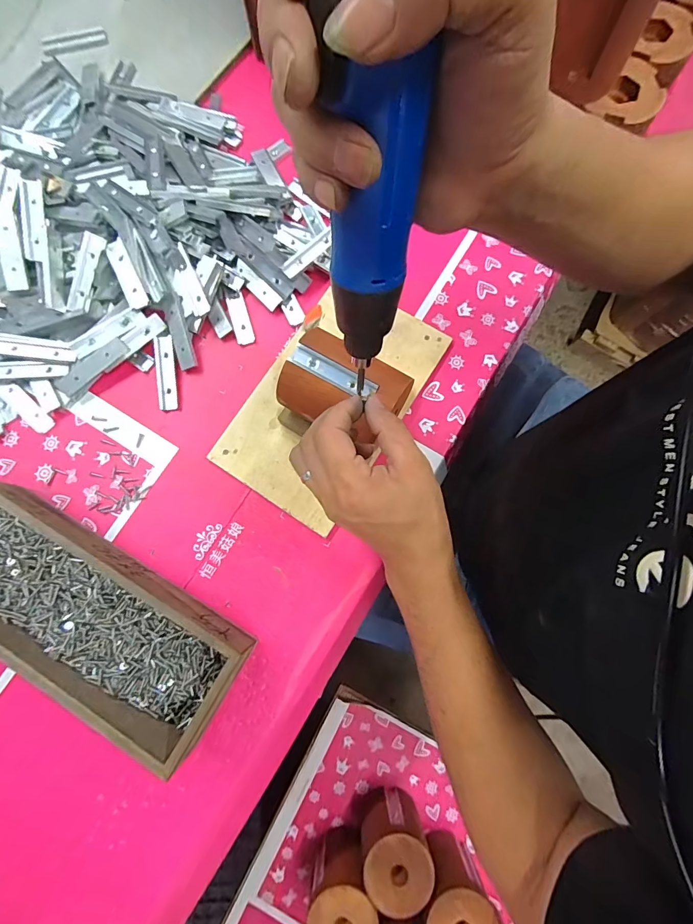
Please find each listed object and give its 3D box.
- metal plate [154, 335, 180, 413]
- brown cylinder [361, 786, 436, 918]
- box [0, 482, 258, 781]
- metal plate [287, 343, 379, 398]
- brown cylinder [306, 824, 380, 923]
[{"bbox_3d":[-0.191,-0.095,0.429,0.020,0.004,0.080,-6,86,-1],"label":"metal plate"},{"bbox_3d":[0.060,0.478,0.509,0.079,0.104,0.075,0,78,0],"label":"brown cylinder"},{"bbox_3d":[-0.223,0.131,0.350,0.275,0.066,0.104,31,80,7],"label":"box"},{"bbox_3d":[-0.012,-0.075,0.340,0.078,0.005,0.019,29,79,11],"label":"metal plate"},{"bbox_3d":[-0.005,0.517,0.501,0.079,0.115,0.093,-2,78,0],"label":"brown cylinder"}]

